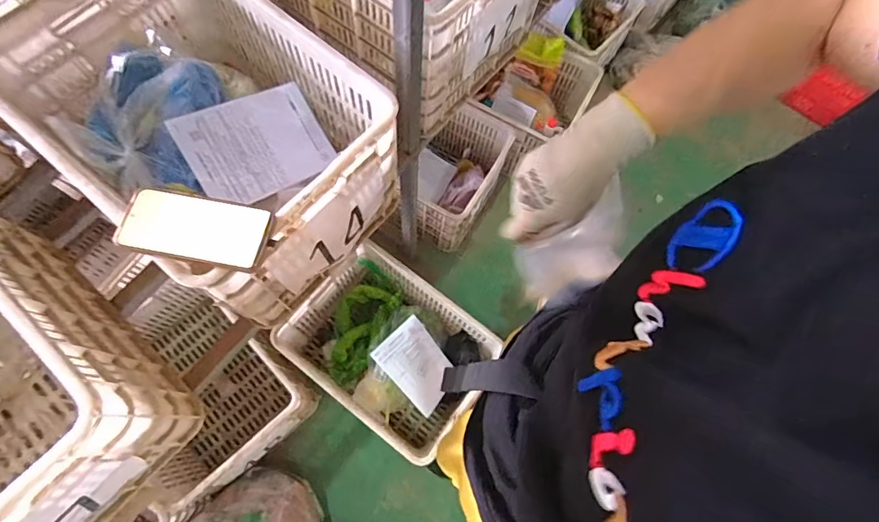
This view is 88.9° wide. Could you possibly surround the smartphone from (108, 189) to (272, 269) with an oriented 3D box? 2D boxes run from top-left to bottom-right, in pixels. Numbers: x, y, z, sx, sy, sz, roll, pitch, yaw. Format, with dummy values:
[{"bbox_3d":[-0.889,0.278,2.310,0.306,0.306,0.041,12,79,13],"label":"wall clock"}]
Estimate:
[{"bbox_3d":[-0.269,-0.037,0.494,0.160,0.010,0.075,11,72,1],"label":"smartphone"}]

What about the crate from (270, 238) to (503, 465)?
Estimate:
[{"bbox_3d":[-0.127,0.236,1.201,0.470,0.265,0.349,35,74,9],"label":"crate"}]

